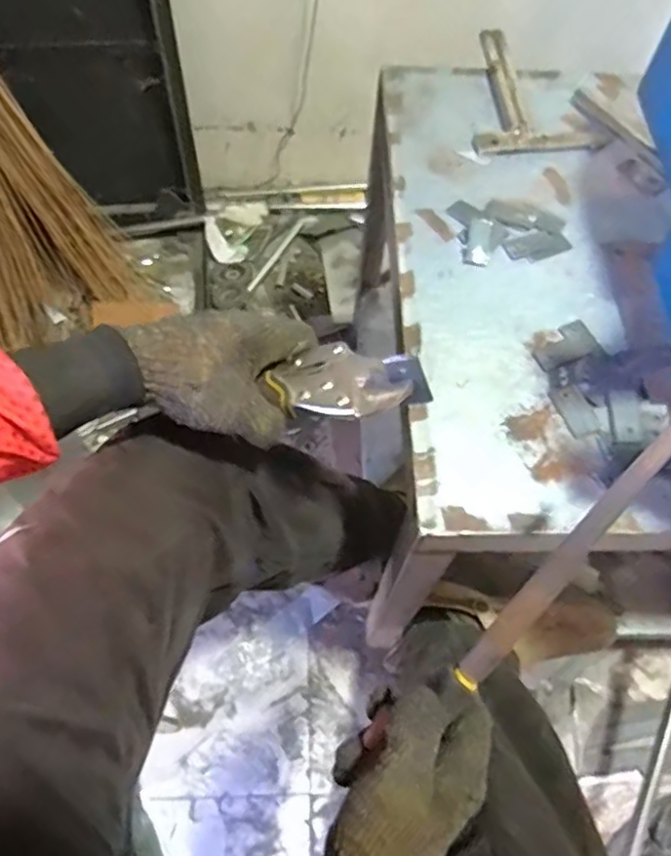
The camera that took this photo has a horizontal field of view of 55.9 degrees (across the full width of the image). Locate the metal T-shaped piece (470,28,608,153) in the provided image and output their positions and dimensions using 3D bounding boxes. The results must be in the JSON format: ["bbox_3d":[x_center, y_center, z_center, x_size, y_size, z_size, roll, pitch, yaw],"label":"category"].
[{"bbox_3d":[0.222,-0.403,0.751,0.149,0.028,0.214,-5,62,-5],"label":"metal T-shaped piece"}]

